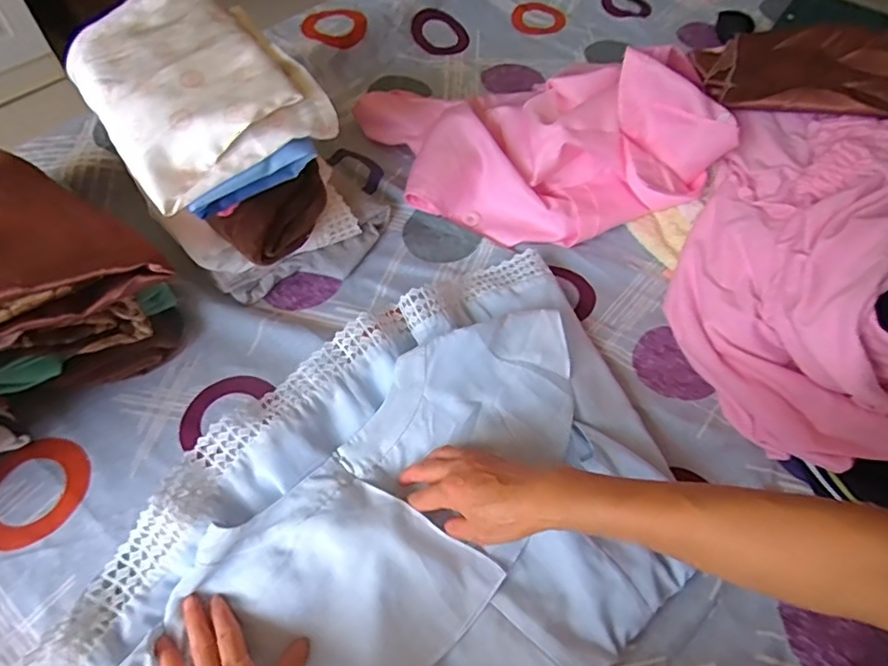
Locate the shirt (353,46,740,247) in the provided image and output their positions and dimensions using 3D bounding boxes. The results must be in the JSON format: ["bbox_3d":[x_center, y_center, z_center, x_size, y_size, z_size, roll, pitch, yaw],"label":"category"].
[{"bbox_3d":[0.118,-0.243,0.654,0.406,0.137,0.238,-7,58,-9],"label":"shirt"}]

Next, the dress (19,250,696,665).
[{"bbox_3d":[-0.025,0.157,0.453,0.350,0.038,0.541,41,64,19],"label":"dress"}]

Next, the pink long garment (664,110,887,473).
[{"bbox_3d":[0.397,-0.066,0.553,0.270,0.163,0.389,3,57,-2],"label":"pink long garment"}]

